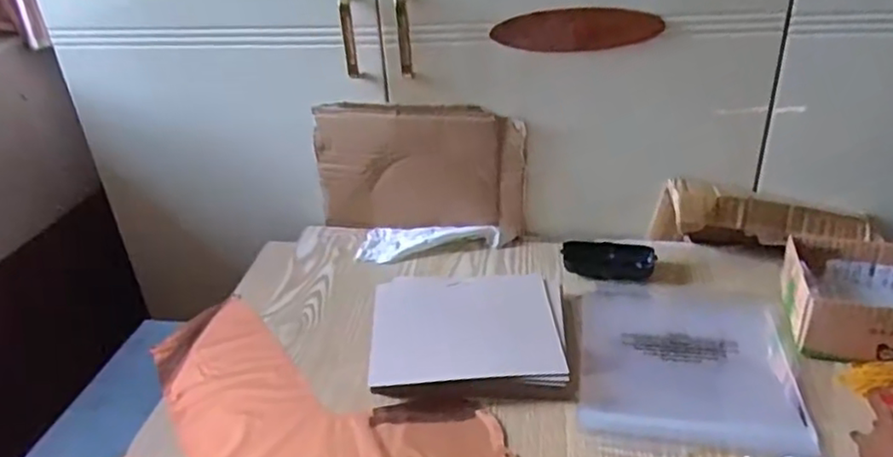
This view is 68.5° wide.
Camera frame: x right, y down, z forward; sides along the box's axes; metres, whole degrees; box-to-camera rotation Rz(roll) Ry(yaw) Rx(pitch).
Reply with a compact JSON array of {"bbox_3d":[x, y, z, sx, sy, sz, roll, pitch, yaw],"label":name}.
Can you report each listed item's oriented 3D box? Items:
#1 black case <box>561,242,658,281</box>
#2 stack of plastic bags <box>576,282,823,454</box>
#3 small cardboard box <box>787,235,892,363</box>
[{"bbox_3d":[0.198,0.041,0.804,0.108,0.036,0.035,0,29,6],"label":"black case"},{"bbox_3d":[0.243,0.127,0.676,0.205,0.019,0.247,3,29,11],"label":"stack of plastic bags"},{"bbox_3d":[0.445,0.075,0.663,0.180,0.066,0.143,4,29,12],"label":"small cardboard box"}]

